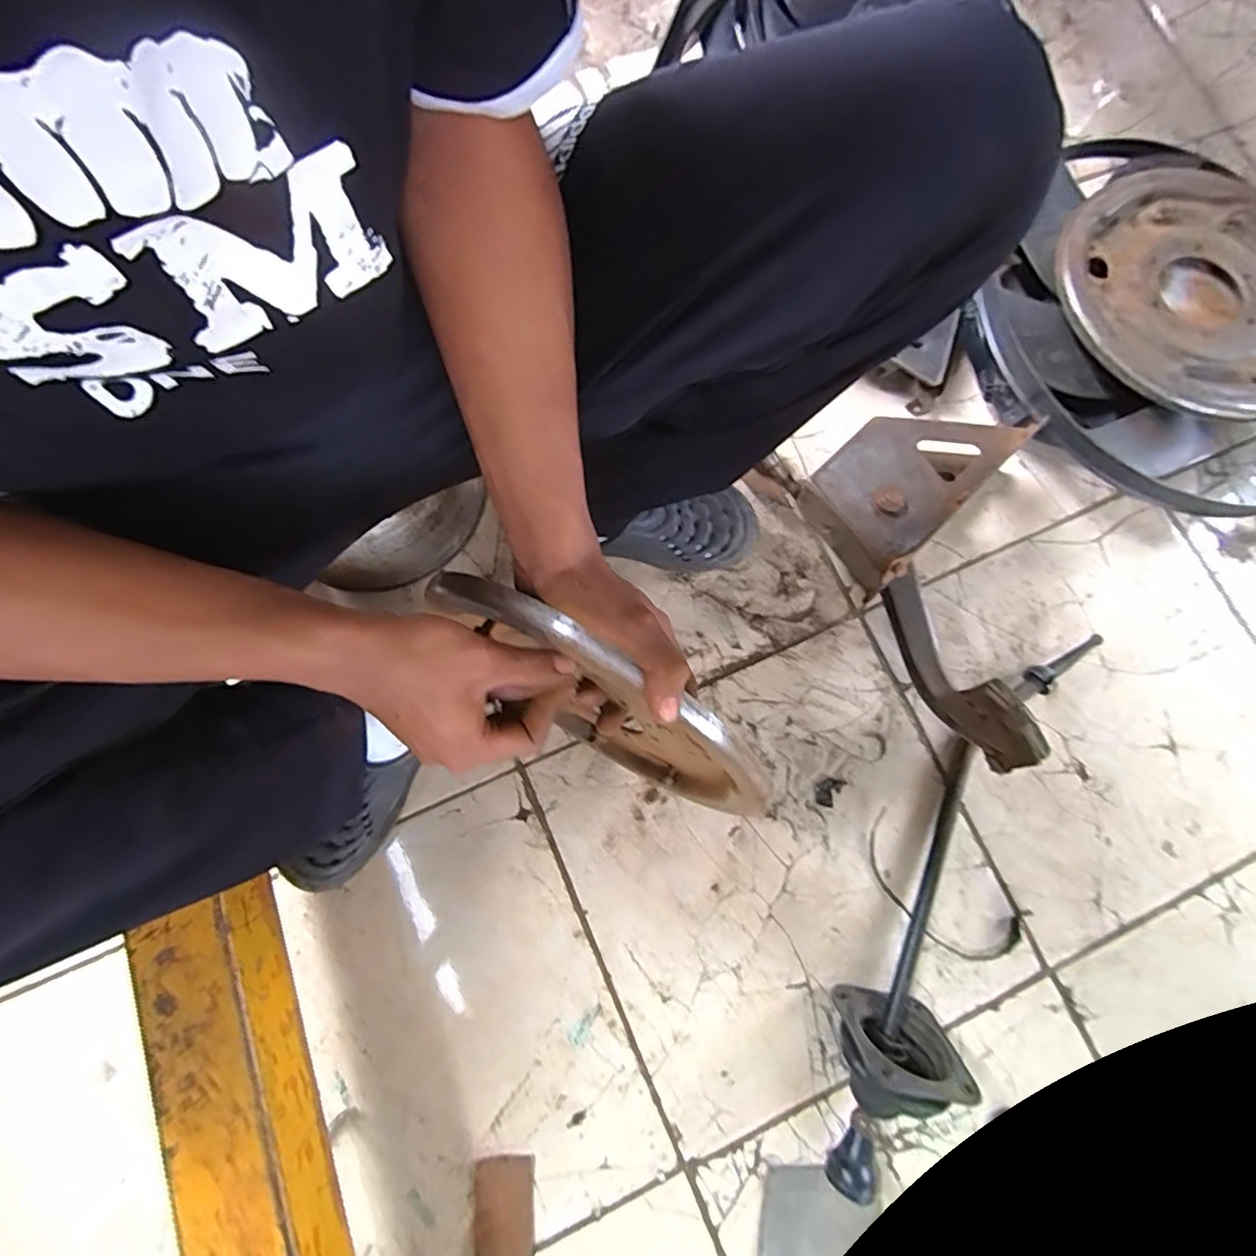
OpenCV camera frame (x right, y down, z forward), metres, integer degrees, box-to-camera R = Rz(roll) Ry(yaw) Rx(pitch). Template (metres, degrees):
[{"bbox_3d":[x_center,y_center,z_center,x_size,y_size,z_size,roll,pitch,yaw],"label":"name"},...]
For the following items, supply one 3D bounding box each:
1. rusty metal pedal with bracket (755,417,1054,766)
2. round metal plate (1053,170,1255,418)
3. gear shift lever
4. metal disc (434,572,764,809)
[{"bbox_3d":[0.345,-0.071,0.621,0.224,0.111,0.389,-24,78,-5],"label":"rusty metal pedal with bracket"},{"bbox_3d":[0.602,-0.353,0.616,0.284,0.036,0.284,0,78,-2],"label":"round metal plate"},{"bbox_3d":[0.317,0.243,0.557,0.103,0.093,0.564,29,78,7],"label":"gear shift lever"},{"bbox_3d":[-0.029,0.062,0.469,0.275,0.280,0.049,31,78,8],"label":"metal disc"}]

